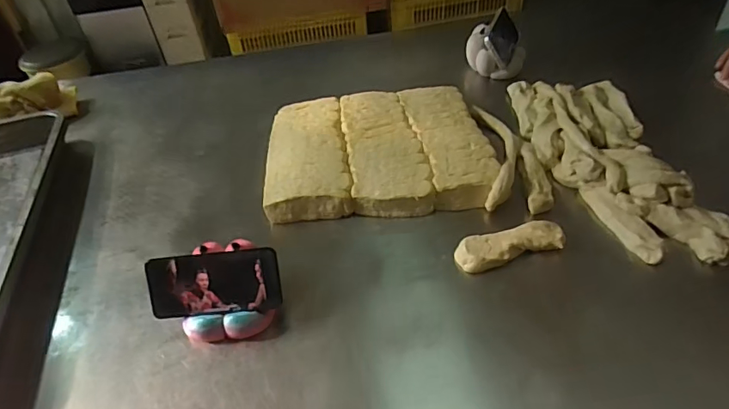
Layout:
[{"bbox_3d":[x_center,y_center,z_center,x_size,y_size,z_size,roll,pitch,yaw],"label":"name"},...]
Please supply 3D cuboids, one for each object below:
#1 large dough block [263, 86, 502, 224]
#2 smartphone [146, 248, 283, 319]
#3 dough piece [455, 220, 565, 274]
[{"bbox_3d":[0.019,-0.093,0.808,0.352,0.053,0.269,-4,42,4],"label":"large dough block"},{"bbox_3d":[-0.182,0.096,0.588,0.157,0.073,0.006,-6,7,4],"label":"smartphone"},{"bbox_3d":[0.191,0.057,0.646,0.139,0.030,0.048,-13,42,-6],"label":"dough piece"}]

